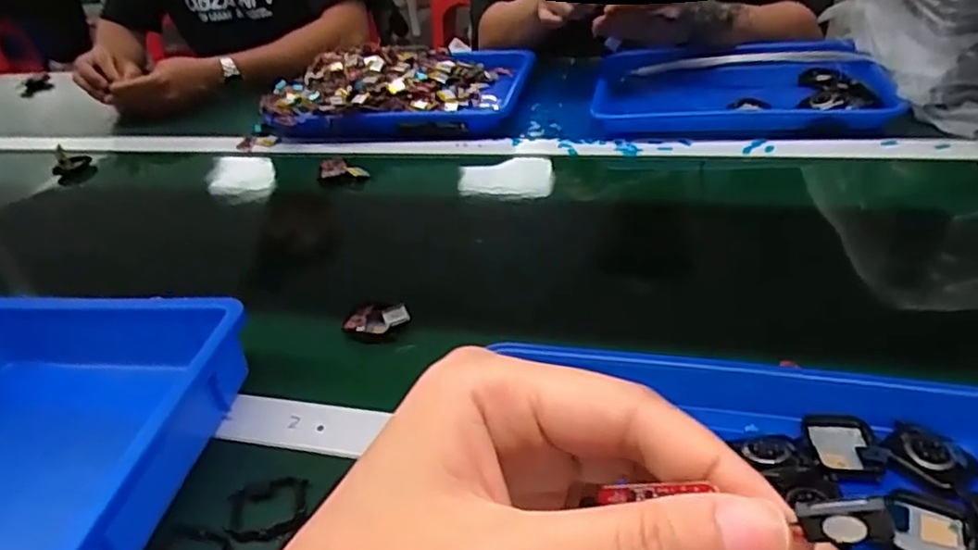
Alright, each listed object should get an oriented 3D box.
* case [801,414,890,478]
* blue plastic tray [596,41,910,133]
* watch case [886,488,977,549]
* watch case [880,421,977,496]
[{"bbox_3d":[0.199,0.097,0.375,0.039,0.011,0.040,-1,36,9],"label":"case"},{"bbox_3d":[0.294,-0.231,0.810,0.322,0.047,0.224,3,37,15],"label":"blue plastic tray"},{"bbox_3d":[0.213,0.125,0.323,0.036,0.013,0.043,8,38,21],"label":"watch case"},{"bbox_3d":[0.241,0.099,0.365,0.044,0.007,0.034,24,46,36],"label":"watch case"}]

